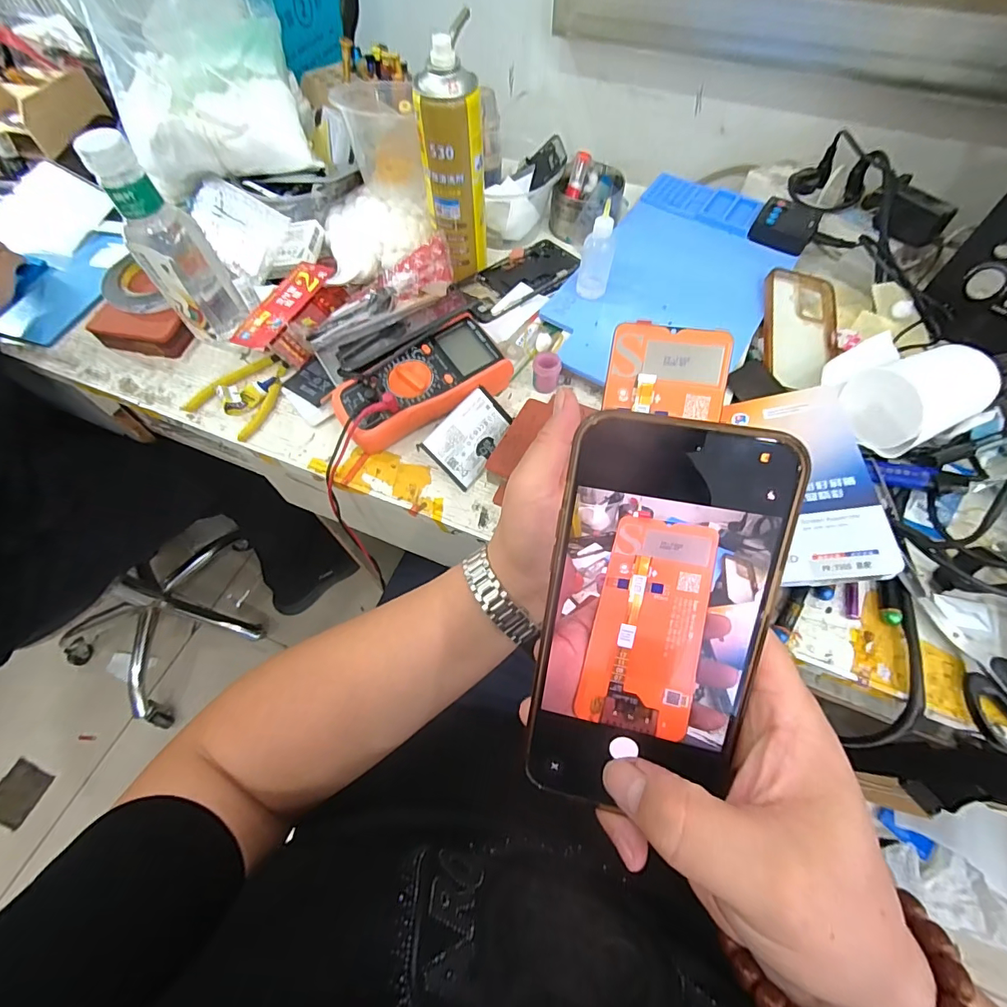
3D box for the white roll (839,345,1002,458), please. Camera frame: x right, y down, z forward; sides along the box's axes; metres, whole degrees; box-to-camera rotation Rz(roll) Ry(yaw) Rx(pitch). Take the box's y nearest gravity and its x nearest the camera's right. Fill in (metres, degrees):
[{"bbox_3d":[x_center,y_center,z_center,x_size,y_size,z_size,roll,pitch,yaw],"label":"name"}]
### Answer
[{"bbox_3d":[0.395,-0.105,0.442,0.128,0.061,0.082,-25,64,-11],"label":"white roll"}]

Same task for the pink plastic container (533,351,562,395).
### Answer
[{"bbox_3d":[0.047,-0.142,0.508,0.030,0.032,0.029,-1,62,1],"label":"pink plastic container"}]

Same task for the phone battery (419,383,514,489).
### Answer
[{"bbox_3d":[-0.032,-0.068,0.469,0.060,0.006,0.095,43,70,-15],"label":"phone battery"}]

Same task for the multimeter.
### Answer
[{"bbox_3d":[-0.085,-0.123,0.492,0.177,0.051,0.087,-32,66,-14],"label":"multimeter"}]

